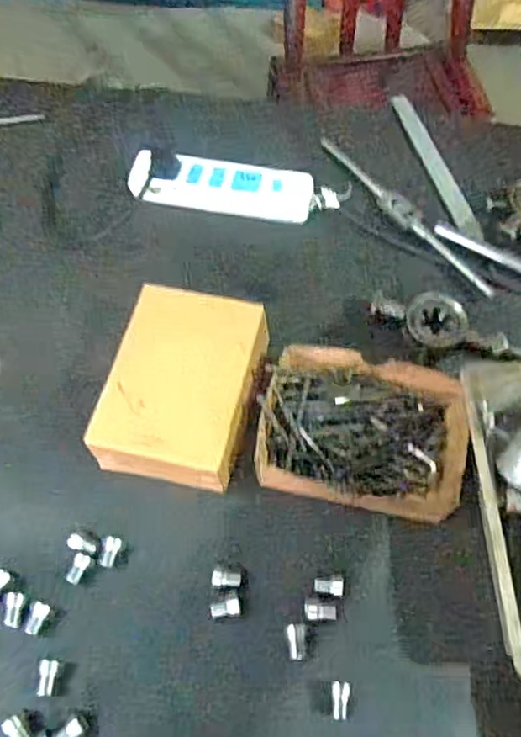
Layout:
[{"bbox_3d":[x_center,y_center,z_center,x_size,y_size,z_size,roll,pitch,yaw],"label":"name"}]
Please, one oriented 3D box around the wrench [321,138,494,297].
[{"bbox_3d":[0.153,-0.179,0.694,0.034,0.018,0.284,-31,67,-16],"label":"wrench"}]

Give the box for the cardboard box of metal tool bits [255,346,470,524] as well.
[{"bbox_3d":[0.093,0.052,0.541,0.178,0.034,0.131,11,62,5],"label":"cardboard box of metal tool bits"}]

